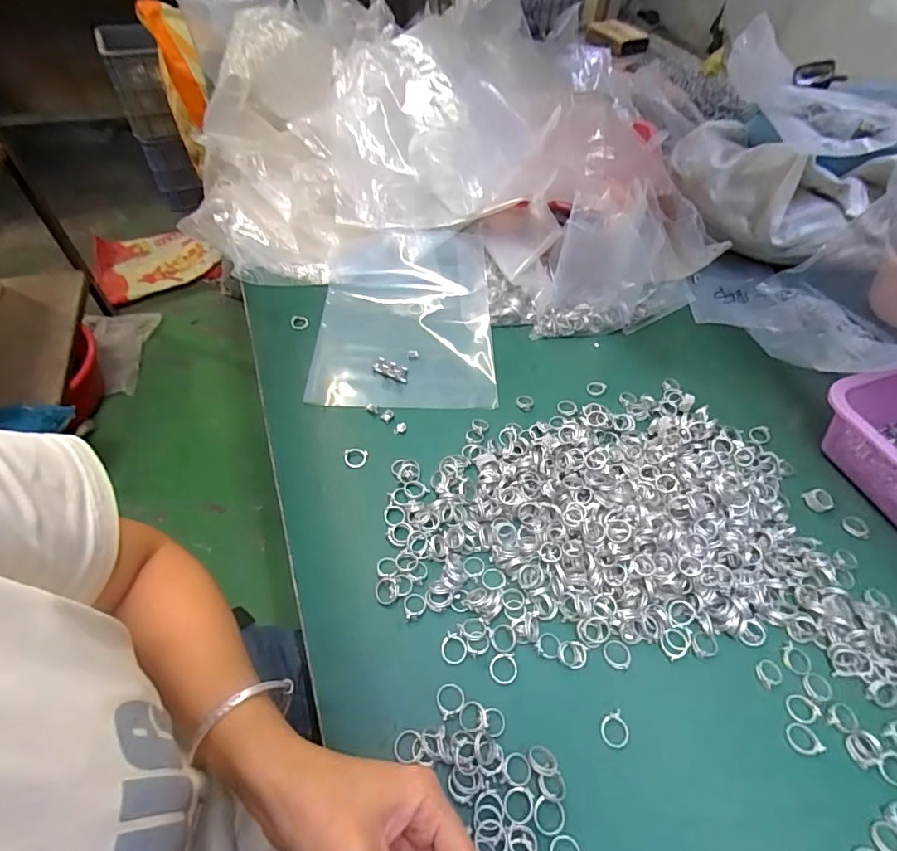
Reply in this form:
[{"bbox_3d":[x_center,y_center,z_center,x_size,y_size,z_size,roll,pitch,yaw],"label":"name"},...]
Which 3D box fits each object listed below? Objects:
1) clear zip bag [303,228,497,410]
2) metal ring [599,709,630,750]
[{"bbox_3d":[-0.061,-0.154,0.650,0.231,0.040,0.306,1,51,-3],"label":"clear zip bag"},{"bbox_3d":[0.125,0.229,0.370,0.021,0.006,0.023,2,51,-2],"label":"metal ring"}]

